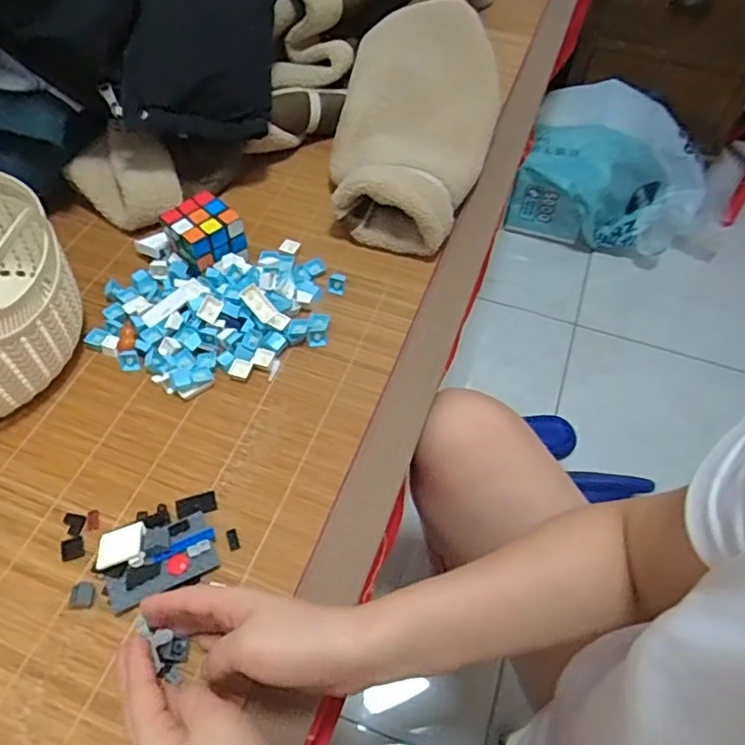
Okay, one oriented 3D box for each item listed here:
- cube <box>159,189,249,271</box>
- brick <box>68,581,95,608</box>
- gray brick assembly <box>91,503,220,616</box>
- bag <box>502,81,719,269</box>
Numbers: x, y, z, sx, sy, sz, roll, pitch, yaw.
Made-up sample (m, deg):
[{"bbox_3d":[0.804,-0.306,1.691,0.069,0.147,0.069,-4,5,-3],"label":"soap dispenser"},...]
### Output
[{"bbox_3d":[-0.172,-0.139,0.604,0.062,0.063,0.062,-34,63,-22],"label":"cube"},{"bbox_3d":[-0.212,0.163,0.426,0.016,0.009,0.018,-1,56,-3],"label":"brick"},{"bbox_3d":[-0.165,0.133,0.442,0.082,0.019,0.068,-20,59,-15],"label":"gray brick assembly"},{"bbox_3d":[0.552,-0.438,1.280,0.425,0.197,0.335,17,57,10],"label":"bag"}]

